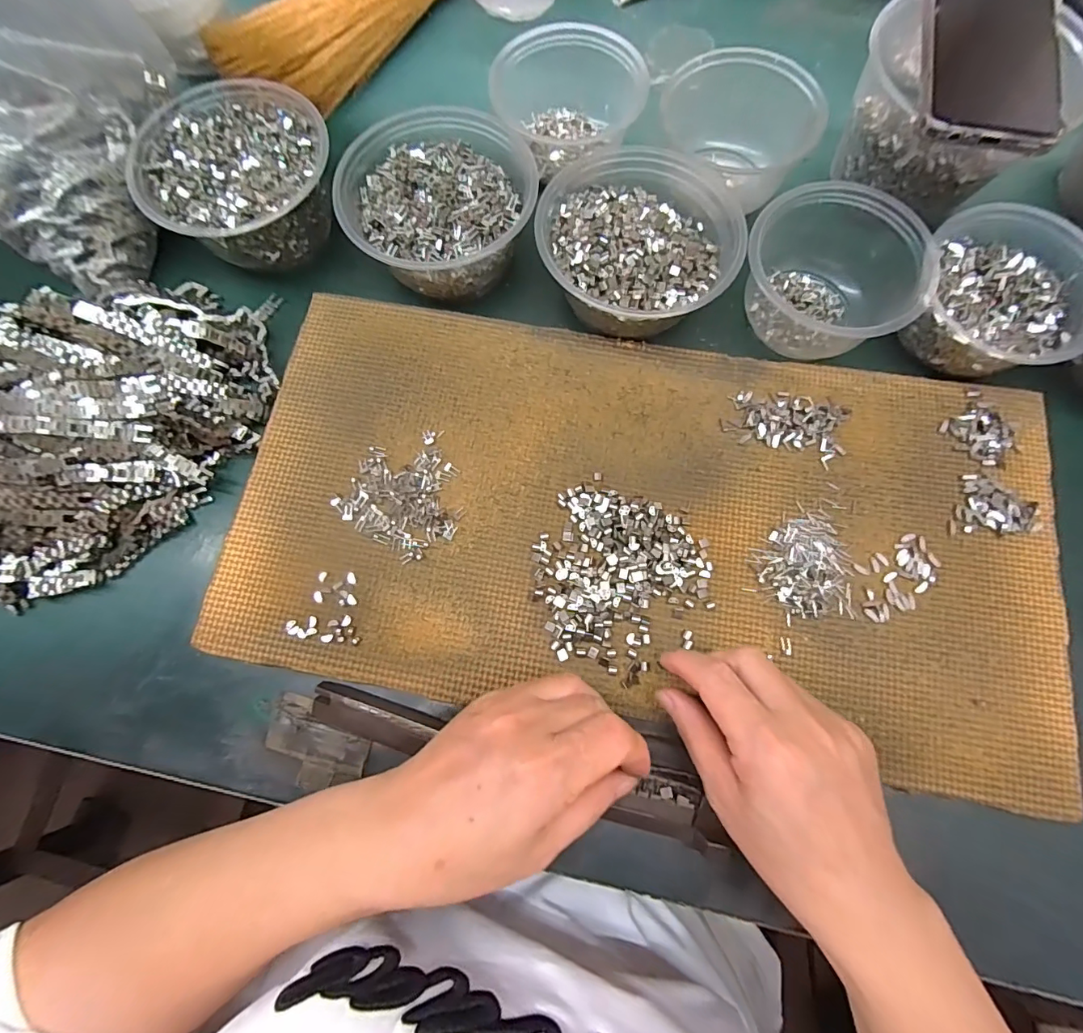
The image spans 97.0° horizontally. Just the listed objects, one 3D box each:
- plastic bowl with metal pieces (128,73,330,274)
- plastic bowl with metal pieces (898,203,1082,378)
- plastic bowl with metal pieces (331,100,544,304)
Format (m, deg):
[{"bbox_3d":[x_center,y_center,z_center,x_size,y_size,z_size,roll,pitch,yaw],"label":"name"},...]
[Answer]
[{"bbox_3d":[-0.219,-0.248,0.360,0.128,0.058,0.129,0,75,2],"label":"plastic bowl with metal pieces"},{"bbox_3d":[0.306,-0.147,0.324,0.098,0.056,0.099,0,75,2],"label":"plastic bowl with metal pieces"},{"bbox_3d":[-0.073,-0.228,0.352,0.130,0.057,0.127,0,75,2],"label":"plastic bowl with metal pieces"}]

